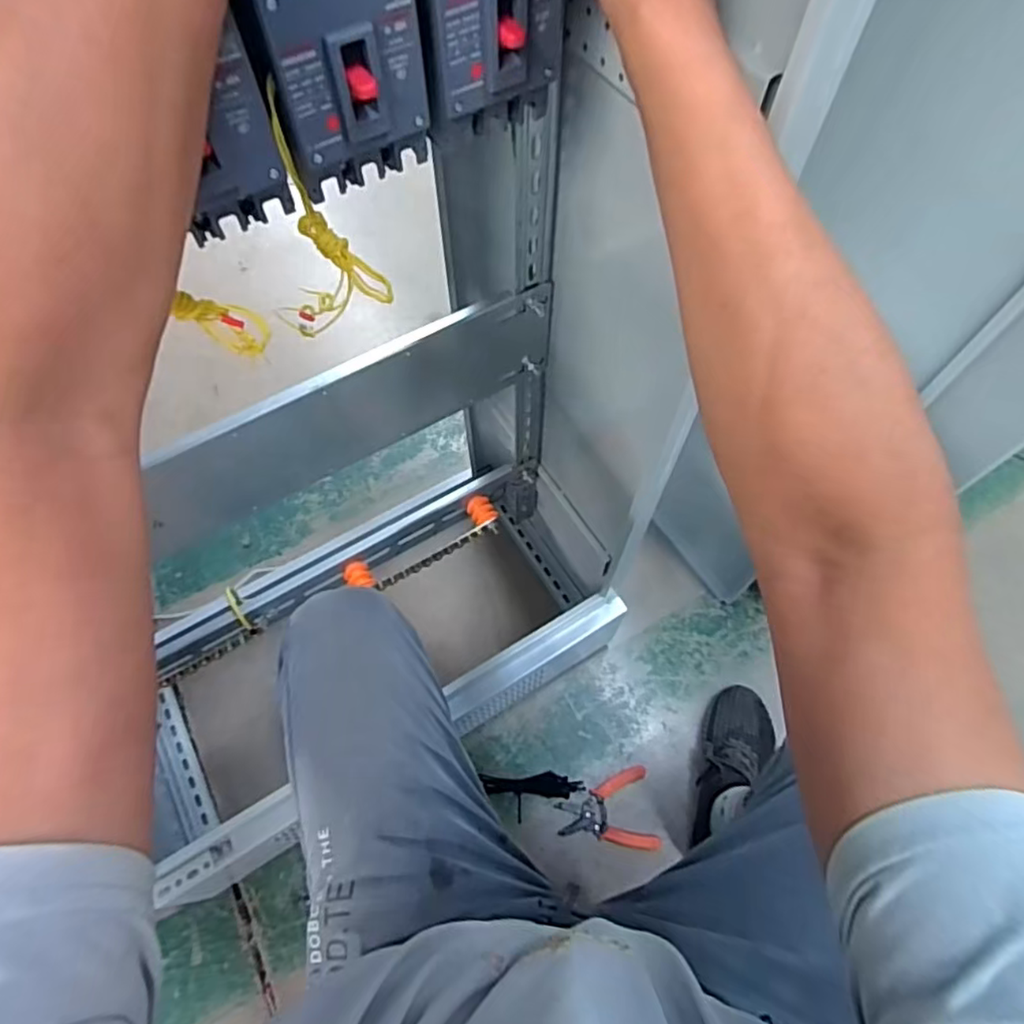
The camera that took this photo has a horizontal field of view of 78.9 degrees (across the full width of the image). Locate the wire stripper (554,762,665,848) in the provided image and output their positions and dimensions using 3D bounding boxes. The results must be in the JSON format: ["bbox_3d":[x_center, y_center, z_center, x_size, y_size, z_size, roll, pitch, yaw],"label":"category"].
[{"bbox_3d":[0.141,0.453,0.939,0.142,0.013,0.113,-8,63,-4],"label":"wire stripper"}]

